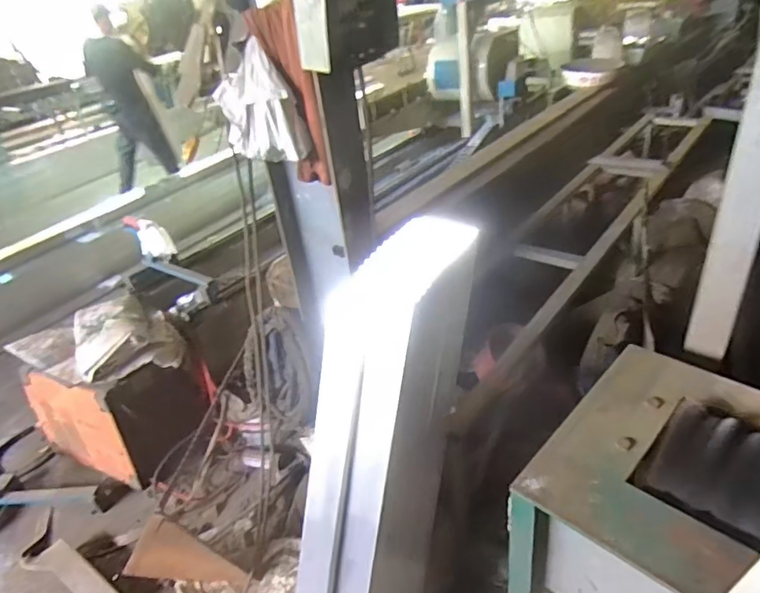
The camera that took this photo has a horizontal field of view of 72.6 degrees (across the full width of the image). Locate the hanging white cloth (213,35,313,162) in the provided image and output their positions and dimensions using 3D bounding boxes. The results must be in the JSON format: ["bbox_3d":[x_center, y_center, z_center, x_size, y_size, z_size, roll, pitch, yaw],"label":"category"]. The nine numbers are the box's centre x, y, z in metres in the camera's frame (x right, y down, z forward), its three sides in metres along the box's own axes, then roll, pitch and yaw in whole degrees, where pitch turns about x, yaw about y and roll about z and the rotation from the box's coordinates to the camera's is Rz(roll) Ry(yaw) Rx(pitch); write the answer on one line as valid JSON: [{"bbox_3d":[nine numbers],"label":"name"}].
[{"bbox_3d":[-0.261,-0.412,1.134,0.187,0.220,0.075,0,33,12],"label":"hanging white cloth"}]

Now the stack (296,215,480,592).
[{"bbox_3d":[-0.014,0.468,1.106,0.204,1.262,0.309,12,8,28],"label":"stack"}]

